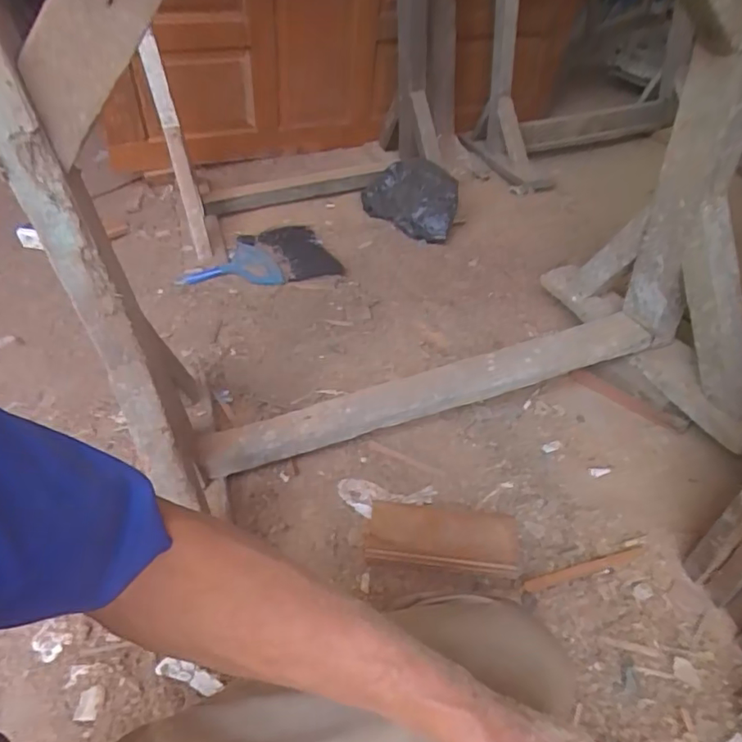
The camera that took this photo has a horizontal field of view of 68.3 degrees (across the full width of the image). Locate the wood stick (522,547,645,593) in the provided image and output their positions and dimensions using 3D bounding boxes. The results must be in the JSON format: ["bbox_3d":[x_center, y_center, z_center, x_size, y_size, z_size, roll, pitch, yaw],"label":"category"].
[{"bbox_3d":[0.299,0.274,0.759,0.202,0.013,0.015,-11,43,-17],"label":"wood stick"}]

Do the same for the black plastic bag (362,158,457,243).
[{"bbox_3d":[0.104,-0.479,1.545,0.272,0.157,0.203,1,40,7],"label":"black plastic bag"}]

